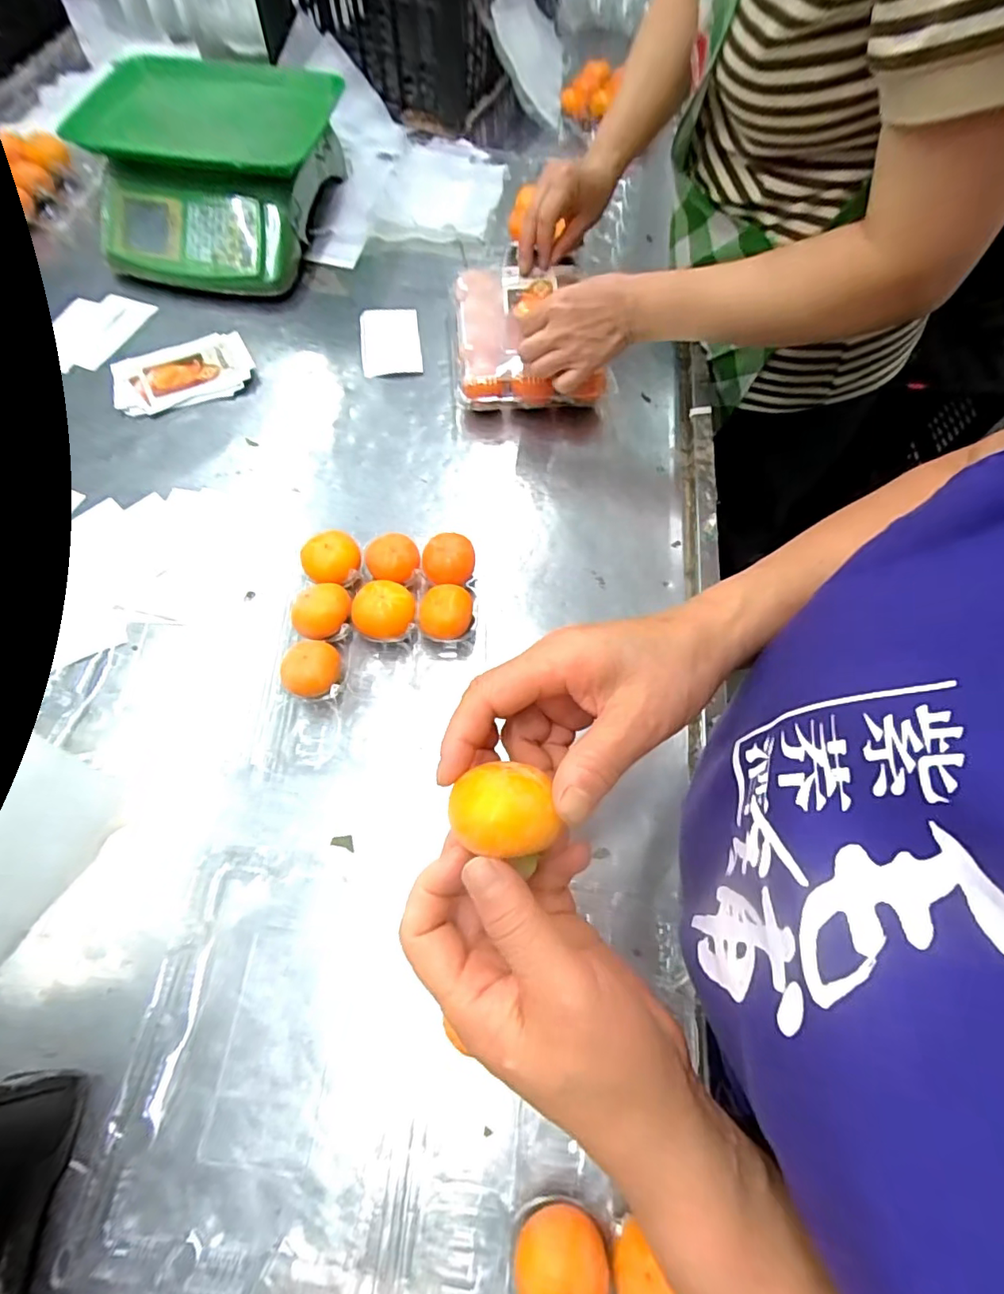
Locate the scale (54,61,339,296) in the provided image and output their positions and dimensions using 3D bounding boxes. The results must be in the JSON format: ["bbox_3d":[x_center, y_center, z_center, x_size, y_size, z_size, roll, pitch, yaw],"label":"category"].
[{"bbox_3d":[-0.370,-0.602,0.704,0.284,0.126,0.286,13,64,5],"label":"scale"}]

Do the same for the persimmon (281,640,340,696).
[{"bbox_3d":[-0.151,0.020,0.442,0.041,0.038,0.043,-2,64,-2],"label":"persimmon"}]

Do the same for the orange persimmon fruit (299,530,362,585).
[{"bbox_3d":[-0.153,-0.076,0.496,0.051,0.042,0.054,-25,67,-13],"label":"orange persimmon fruit"}]

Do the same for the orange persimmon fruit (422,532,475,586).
[{"bbox_3d":[-0.048,-0.074,0.501,0.045,0.047,0.042,4,64,1],"label":"orange persimmon fruit"}]

